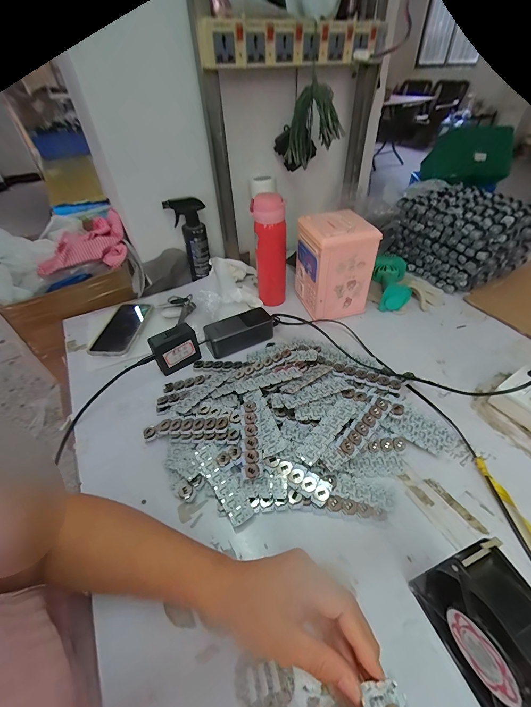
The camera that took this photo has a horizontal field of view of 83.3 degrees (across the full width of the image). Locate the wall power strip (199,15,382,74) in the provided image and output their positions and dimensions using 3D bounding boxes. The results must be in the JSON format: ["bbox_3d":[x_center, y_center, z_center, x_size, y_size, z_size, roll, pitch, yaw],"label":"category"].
[{"bbox_3d":[0.065,-0.569,0.548,0.371,0.060,0.031,-16,45,-15],"label":"wall power strip"}]

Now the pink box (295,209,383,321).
[{"bbox_3d":[0.142,-0.180,0.626,0.125,0.179,0.117,-11,45,-7],"label":"pink box"}]

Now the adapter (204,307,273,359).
[{"bbox_3d":[-0.052,-0.047,0.593,0.131,0.044,0.056,-22,47,-18],"label":"adapter"}]

